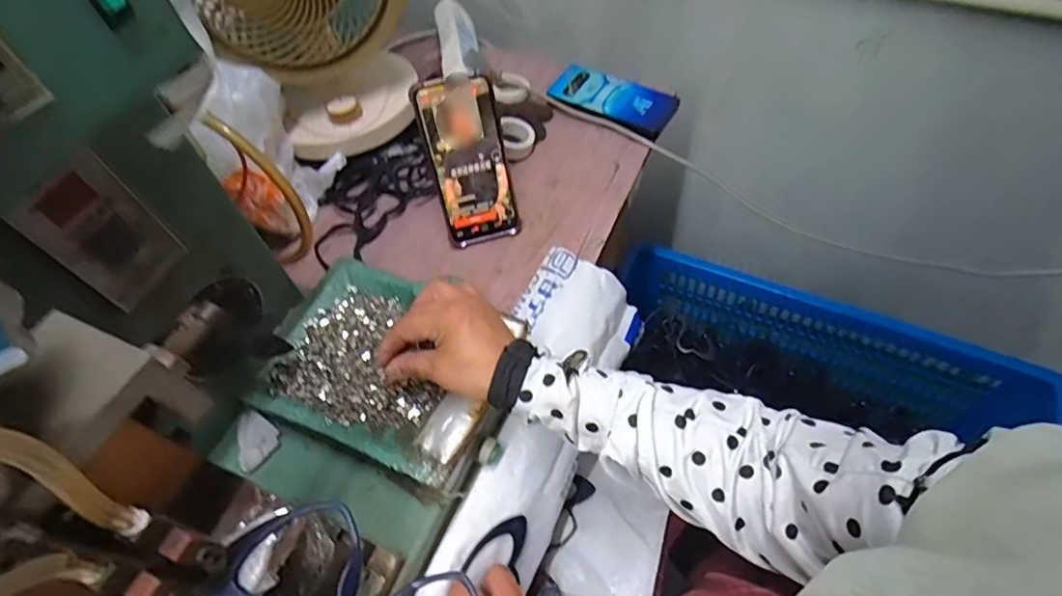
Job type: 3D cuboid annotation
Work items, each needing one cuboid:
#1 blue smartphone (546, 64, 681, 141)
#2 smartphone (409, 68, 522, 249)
[{"bbox_3d":[0.104,-0.256,0.690,0.155,0.015,0.075,26,65,10],"label":"blue smartphone"},{"bbox_3d":[-0.062,-0.134,0.545,0.076,0.170,0.005,-15,33,-3],"label":"smartphone"}]

